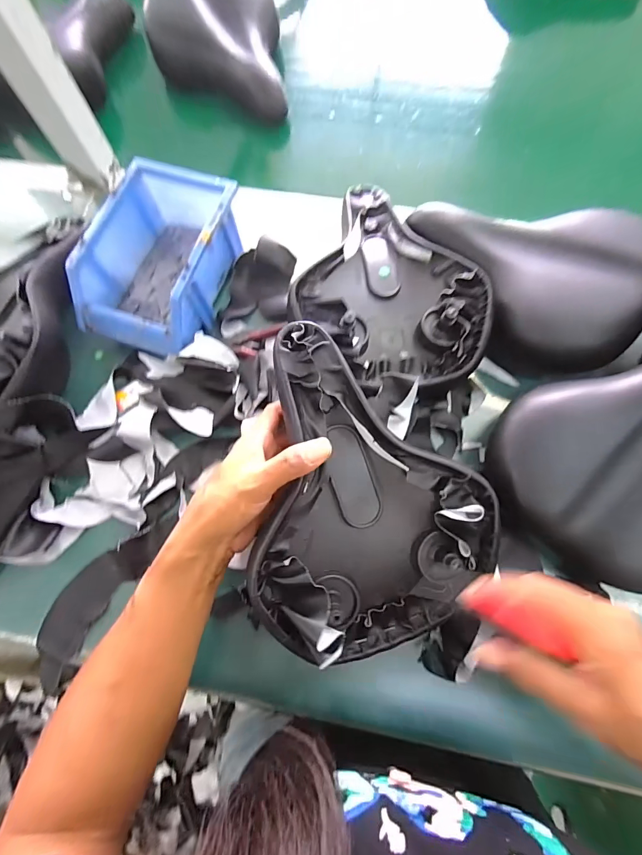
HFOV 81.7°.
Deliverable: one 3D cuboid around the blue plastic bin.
[{"bbox_3d":[-0.166,-0.172,0.386,0.120,0.064,0.180,17,74,7],"label":"blue plastic bin"}]

